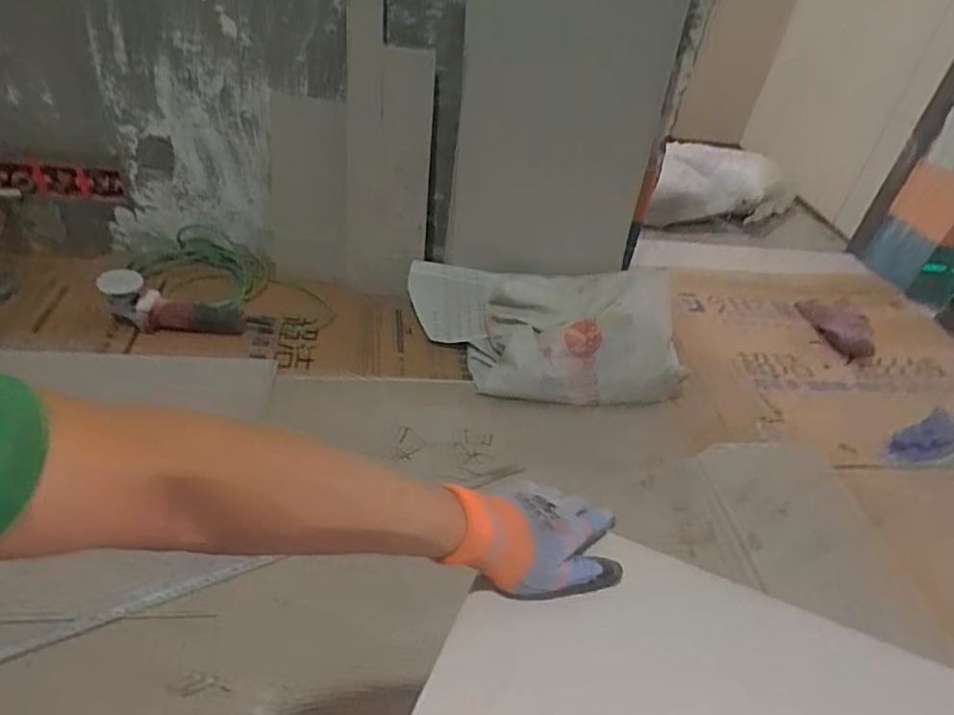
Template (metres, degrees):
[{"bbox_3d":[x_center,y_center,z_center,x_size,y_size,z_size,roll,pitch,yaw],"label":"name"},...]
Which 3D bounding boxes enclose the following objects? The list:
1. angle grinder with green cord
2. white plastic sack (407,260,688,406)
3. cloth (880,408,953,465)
[{"bbox_3d":[-0.614,-0.173,1.321,0.280,0.109,0.280,3,39,-8],"label":"angle grinder with green cord"},{"bbox_3d":[0.121,-0.055,1.248,0.555,0.188,0.246,7,39,-1],"label":"white plastic sack"},{"bbox_3d":[0.897,0.169,1.243,0.266,0.018,0.083,-16,45,-29],"label":"cloth"}]

